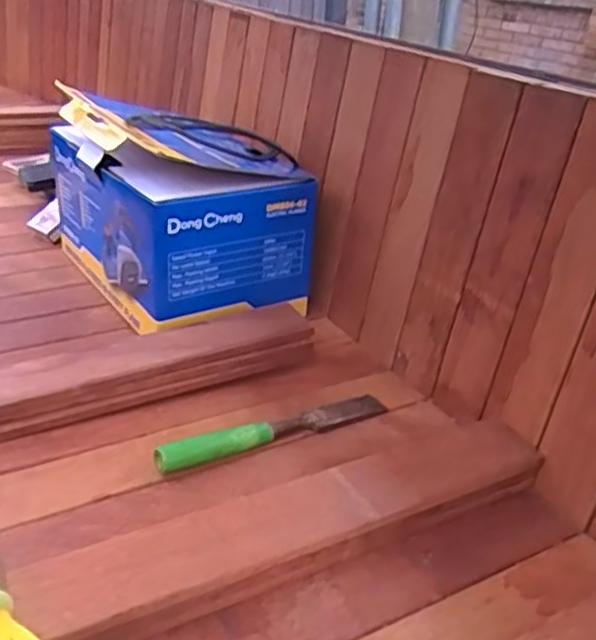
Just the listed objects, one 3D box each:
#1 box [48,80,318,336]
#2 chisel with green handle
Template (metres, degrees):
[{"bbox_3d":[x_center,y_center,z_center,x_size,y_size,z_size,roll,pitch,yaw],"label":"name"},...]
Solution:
[{"bbox_3d":[-0.146,-0.135,0.851,0.209,0.216,0.294,-17,34,-31],"label":"box"},{"bbox_3d":[-0.016,0.101,0.629,0.232,0.029,0.028,-15,33,-32],"label":"chisel with green handle"}]

